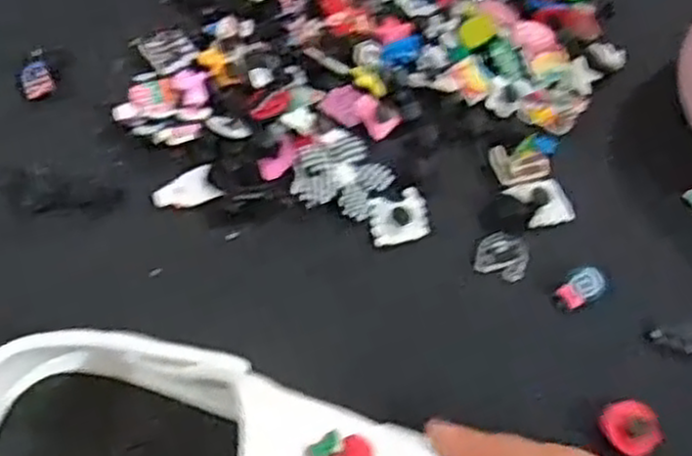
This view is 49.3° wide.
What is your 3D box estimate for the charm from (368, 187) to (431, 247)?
[{"bbox_3d":[0.029,-0.007,0.410,0.033,0.004,0.029,-13,60,-10],"label":"charm"}]

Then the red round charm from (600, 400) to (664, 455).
[{"bbox_3d":[0.133,0.093,0.351,0.025,0.007,0.025,1,59,-2],"label":"red round charm"}]

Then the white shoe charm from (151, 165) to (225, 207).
[{"bbox_3d":[-0.088,-0.022,0.416,0.036,0.006,0.022,-15,61,-12],"label":"white shoe charm"}]

